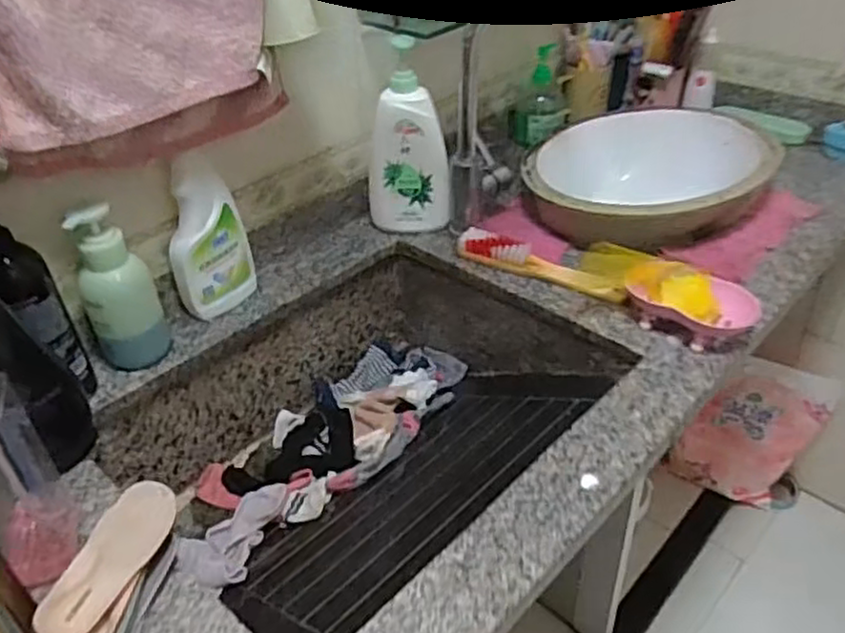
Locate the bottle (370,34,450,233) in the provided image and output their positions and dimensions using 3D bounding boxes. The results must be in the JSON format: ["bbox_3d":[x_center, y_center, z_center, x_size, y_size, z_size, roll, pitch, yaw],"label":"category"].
[{"bbox_3d":[-0.026,-0.241,0.971,0.116,0.256,0.055,1,38,6],"label":"bottle"}]

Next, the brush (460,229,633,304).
[{"bbox_3d":[0.152,-0.070,0.929,0.240,0.033,0.037,20,43,28],"label":"brush"}]

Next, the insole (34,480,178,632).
[{"bbox_3d":[-0.257,0.198,0.586,0.055,0.012,0.141,29,42,2],"label":"insole"}]

